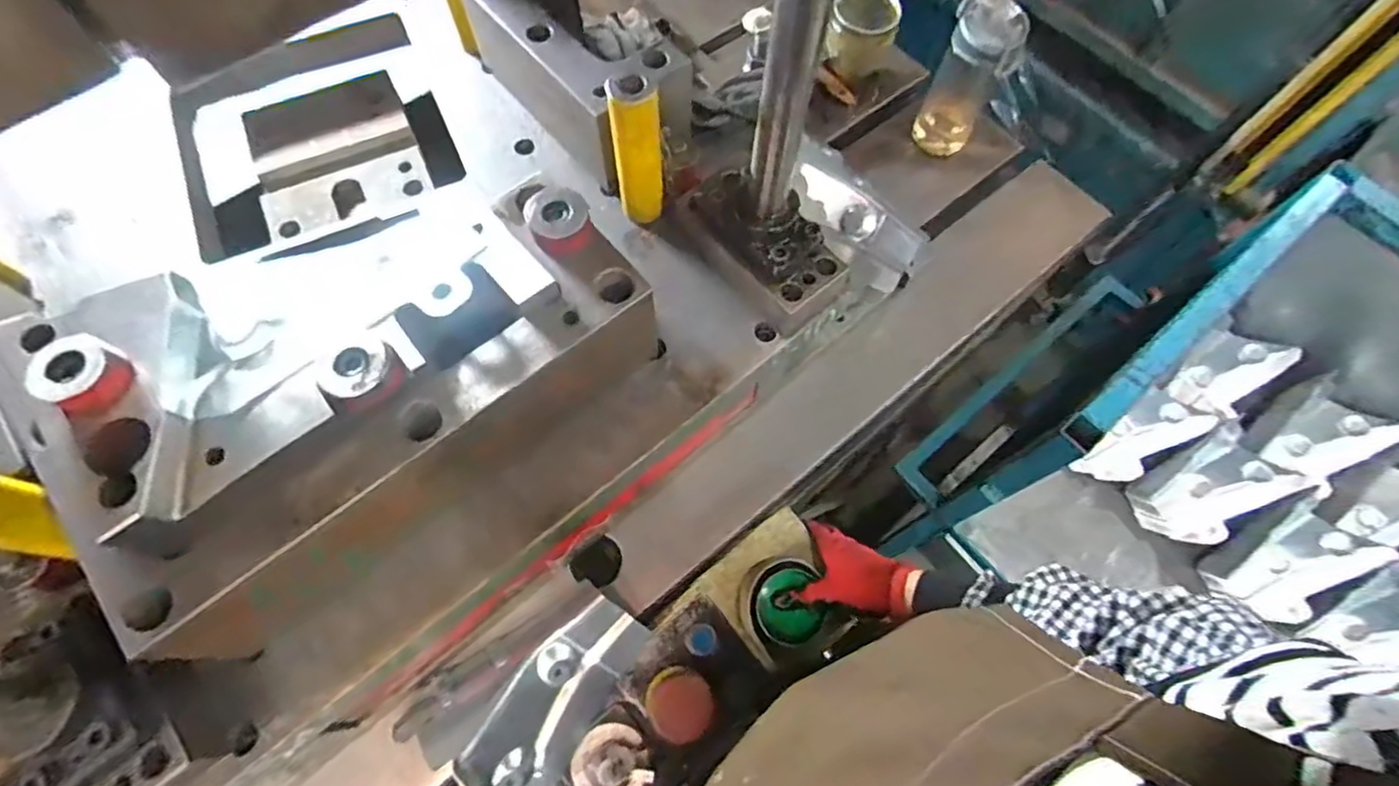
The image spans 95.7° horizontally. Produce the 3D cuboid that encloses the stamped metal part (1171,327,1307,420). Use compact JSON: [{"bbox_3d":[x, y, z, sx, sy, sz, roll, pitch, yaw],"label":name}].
[{"bbox_3d":[0.912,-0.023,1.091,0.147,0.055,0.168,26,102,17],"label":"stamped metal part"}]

